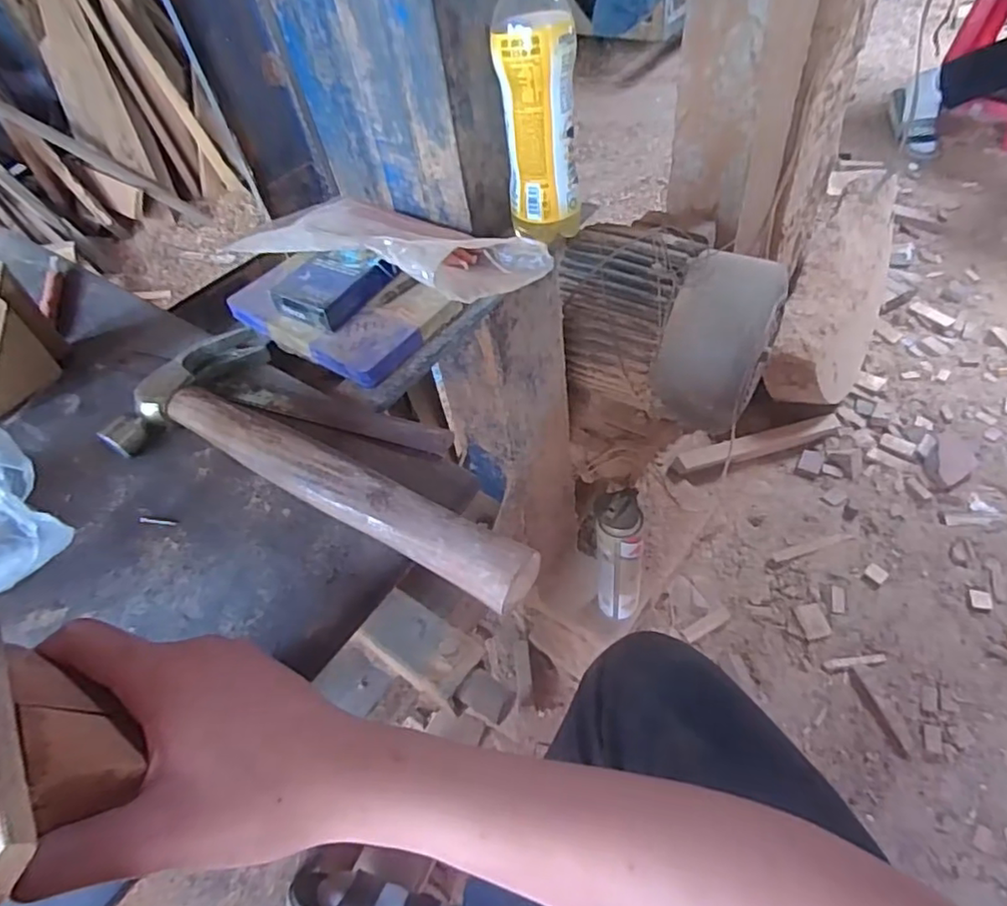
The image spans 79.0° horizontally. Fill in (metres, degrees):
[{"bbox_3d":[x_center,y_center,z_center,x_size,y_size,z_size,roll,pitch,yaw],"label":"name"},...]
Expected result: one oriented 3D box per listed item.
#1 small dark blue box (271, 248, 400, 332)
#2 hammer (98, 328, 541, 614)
[{"bbox_3d":[-0.135,-0.135,0.486,0.063,0.023,0.082,22,57,25],"label":"small dark blue box"},{"bbox_3d":[-0.106,-0.007,0.389,0.307,0.030,0.117,19,54,20],"label":"hammer"}]

